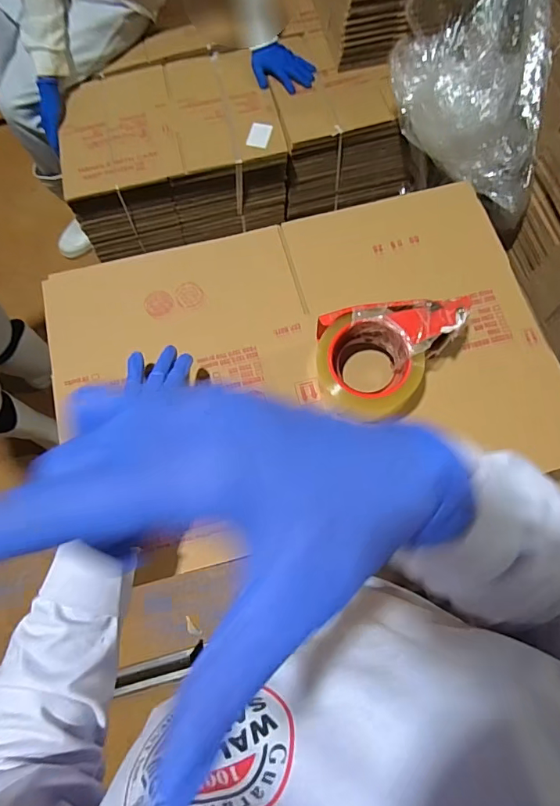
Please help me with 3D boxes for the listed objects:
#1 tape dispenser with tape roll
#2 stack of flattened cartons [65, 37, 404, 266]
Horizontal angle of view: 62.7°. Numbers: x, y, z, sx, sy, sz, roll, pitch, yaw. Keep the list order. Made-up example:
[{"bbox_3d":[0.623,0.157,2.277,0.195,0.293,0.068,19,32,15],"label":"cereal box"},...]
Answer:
[{"bbox_3d":[0.113,-0.042,0.468,0.147,0.065,0.098,-7,70,0],"label":"tape dispenser with tape roll"},{"bbox_3d":[-0.122,-0.692,1.224,0.839,0.234,0.370,-11,71,-2],"label":"stack of flattened cartons"}]

